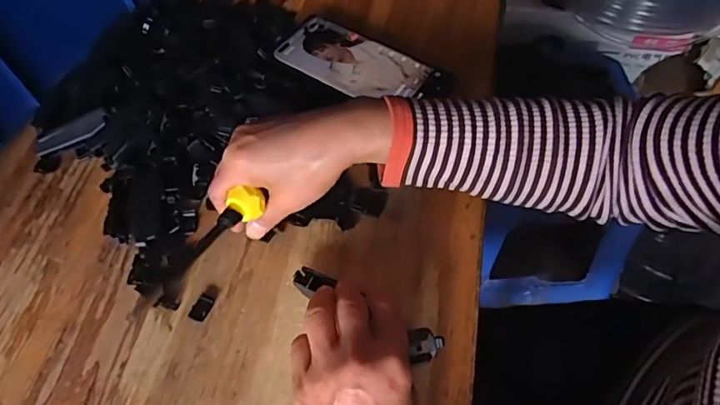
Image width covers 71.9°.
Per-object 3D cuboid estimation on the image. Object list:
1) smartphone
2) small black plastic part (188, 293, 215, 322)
[{"bbox_3d":[0.001,-0.125,0.463,0.156,0.015,0.071,27,64,18],"label":"smartphone"},{"bbox_3d":[-0.114,0.075,0.356,0.012,0.006,0.020,18,61,13],"label":"small black plastic part"}]

